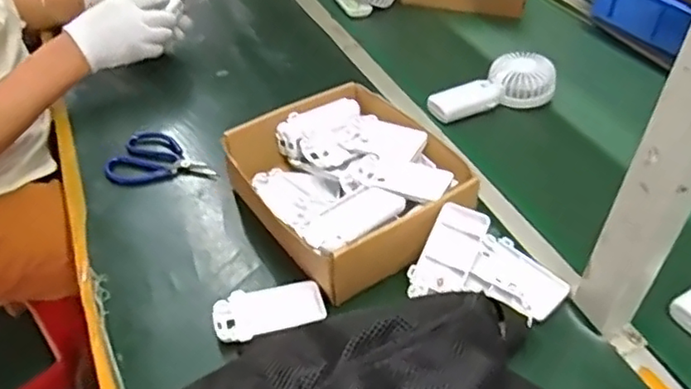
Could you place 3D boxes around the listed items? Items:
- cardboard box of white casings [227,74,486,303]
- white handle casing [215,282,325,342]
[{"bbox_3d":[0.000,-0.009,0.633,0.192,0.074,0.221,-24,46,-26],"label":"cardboard box of white casings"},{"bbox_3d":[-0.069,0.105,0.554,0.097,0.018,0.046,-13,42,-15],"label":"white handle casing"}]

